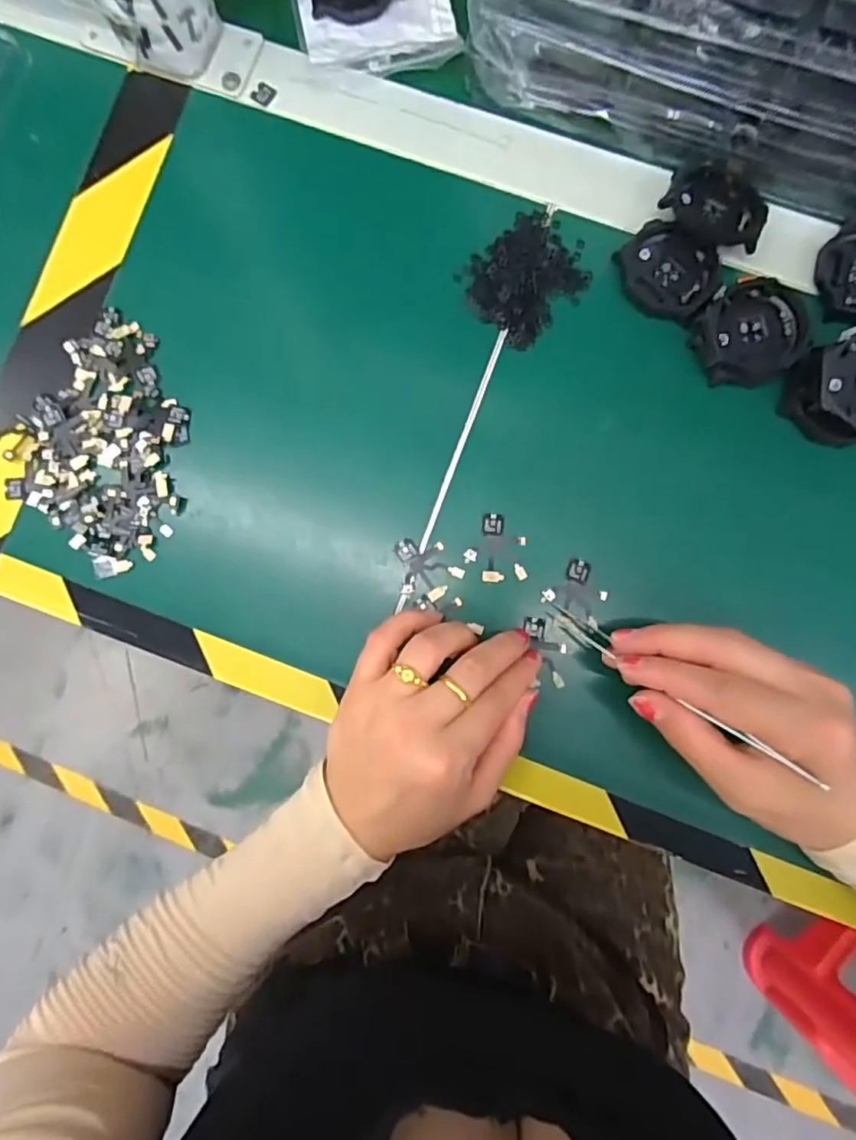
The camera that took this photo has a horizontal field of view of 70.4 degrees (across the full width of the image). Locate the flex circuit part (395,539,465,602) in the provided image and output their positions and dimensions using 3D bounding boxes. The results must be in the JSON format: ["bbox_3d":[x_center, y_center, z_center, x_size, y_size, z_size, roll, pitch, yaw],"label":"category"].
[{"bbox_3d":[0.000,0.000,0.316,0.036,0.007,0.029,6,85,2],"label":"flex circuit part"}]

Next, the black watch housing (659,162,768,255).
[{"bbox_3d":[0.152,-0.193,0.316,0.052,0.010,0.044,24,86,3],"label":"black watch housing"}]

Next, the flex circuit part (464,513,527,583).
[{"bbox_3d":[0.035,-0.011,0.314,0.031,0.004,0.035,0,85,2],"label":"flex circuit part"}]

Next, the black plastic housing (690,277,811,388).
[{"bbox_3d":[0.165,-0.121,0.312,0.052,0.017,0.050,0,85,2],"label":"black plastic housing"}]

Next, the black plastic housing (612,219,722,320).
[{"bbox_3d":[0.126,-0.157,0.320,0.051,0.011,0.049,0,85,2],"label":"black plastic housing"}]

